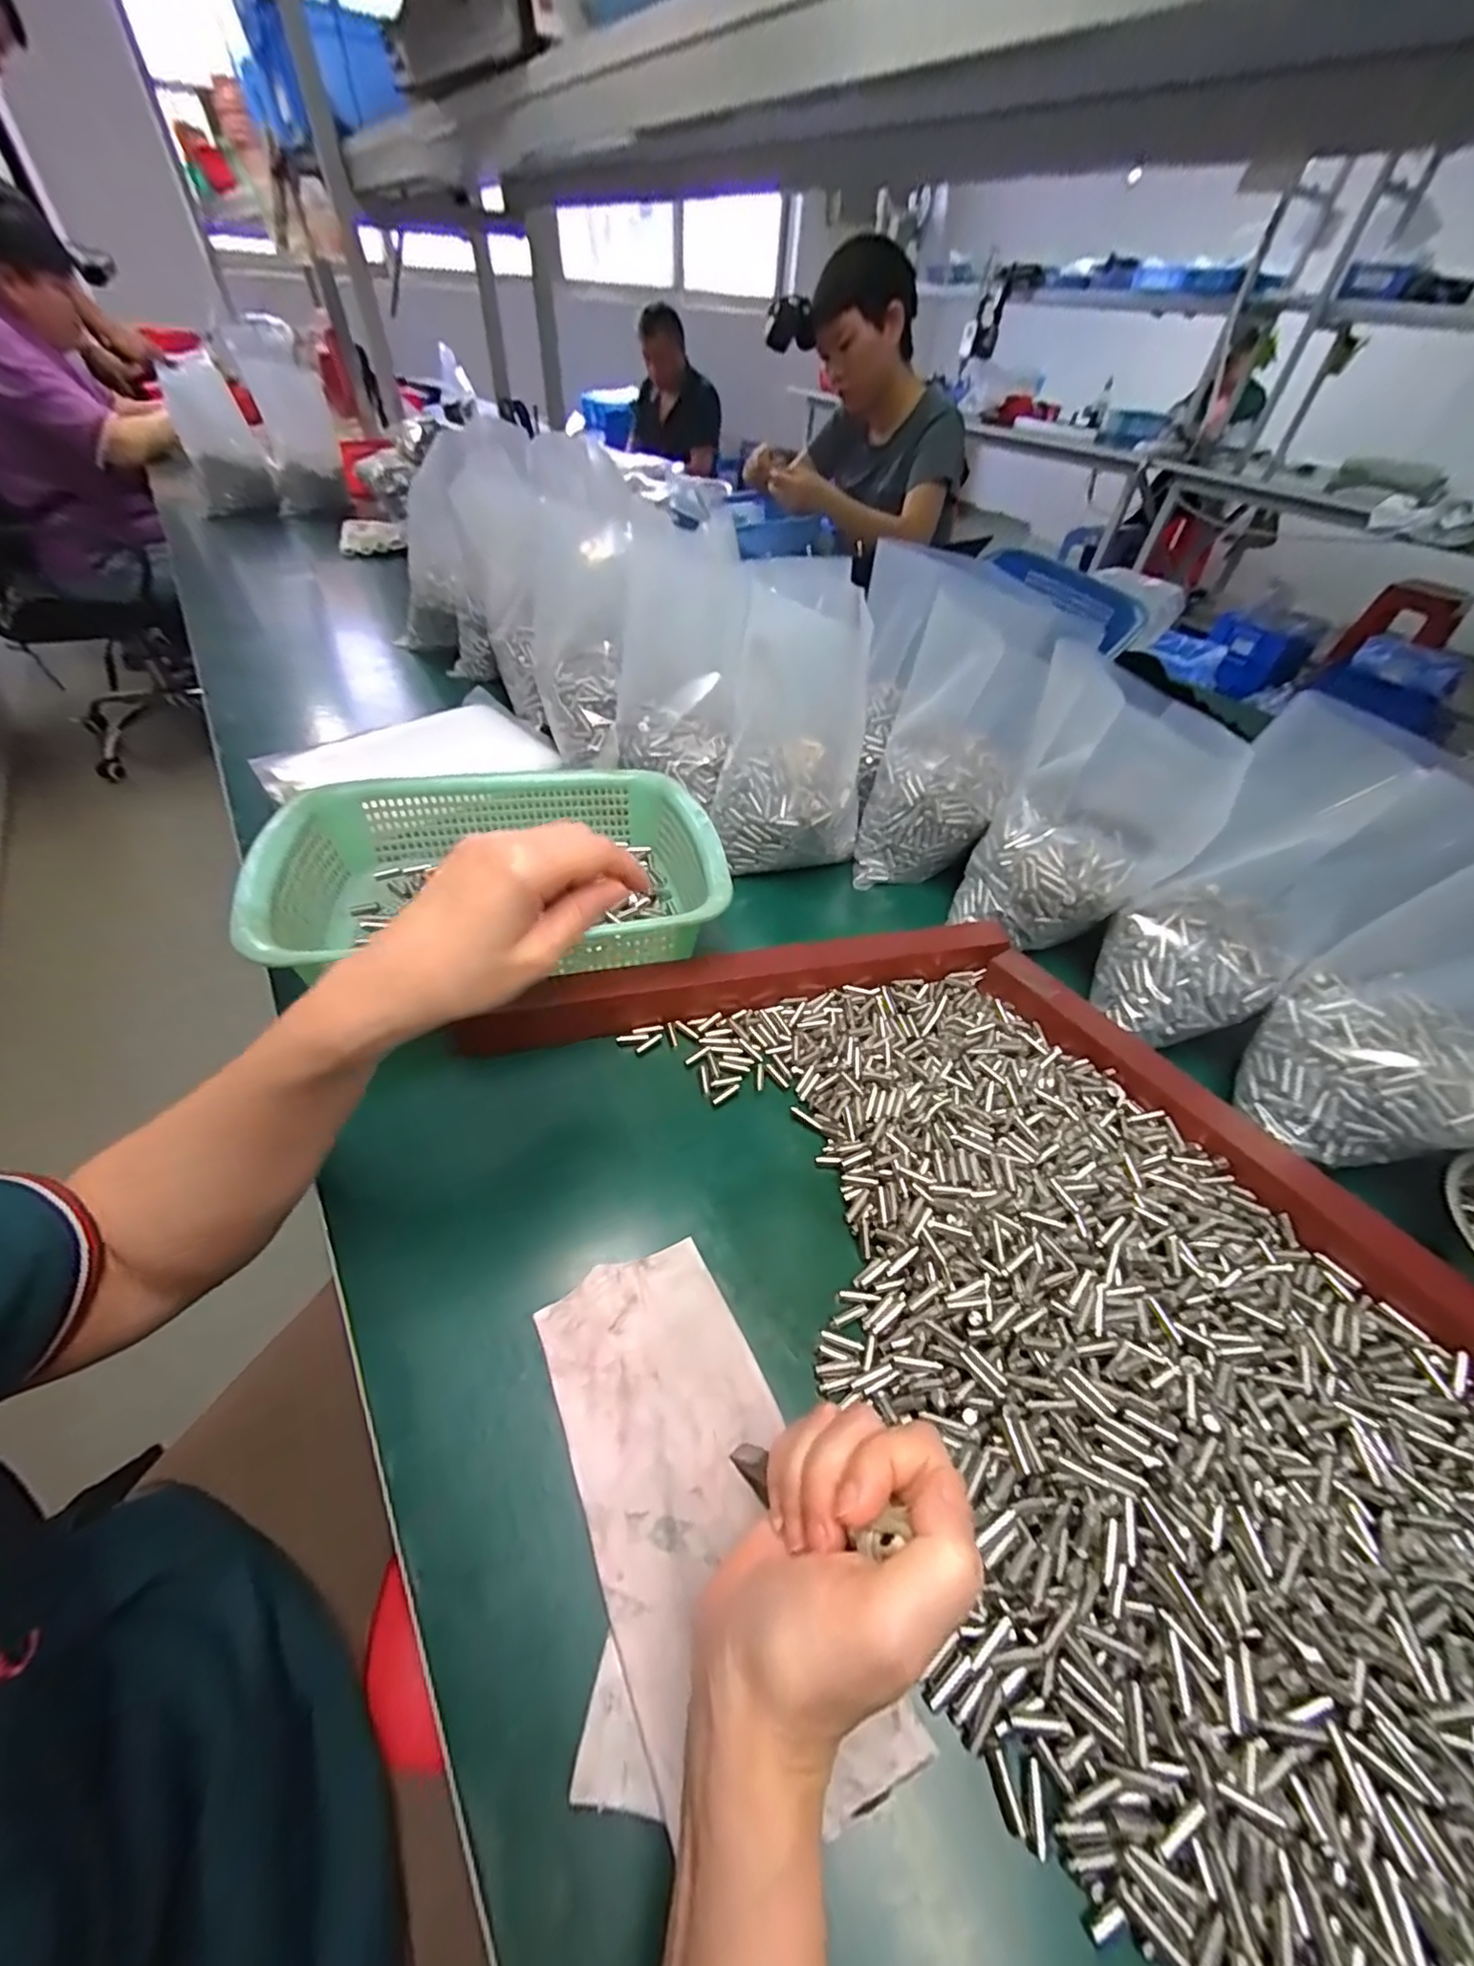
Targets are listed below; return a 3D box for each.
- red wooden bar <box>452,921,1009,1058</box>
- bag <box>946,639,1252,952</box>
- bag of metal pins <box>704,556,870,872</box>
[{"bbox_3d":[0.013,-0.004,0.439,0.386,0.035,0.033,-10,49,-13],"label":"red wooden bar"},{"bbox_3d":[0.254,-0.118,0.456,0.122,0.180,0.083,19,49,13],"label":"bag"},{"bbox_3d":[0.052,-0.208,0.524,0.124,0.206,0.115,10,47,5],"label":"bag of metal pins"}]

